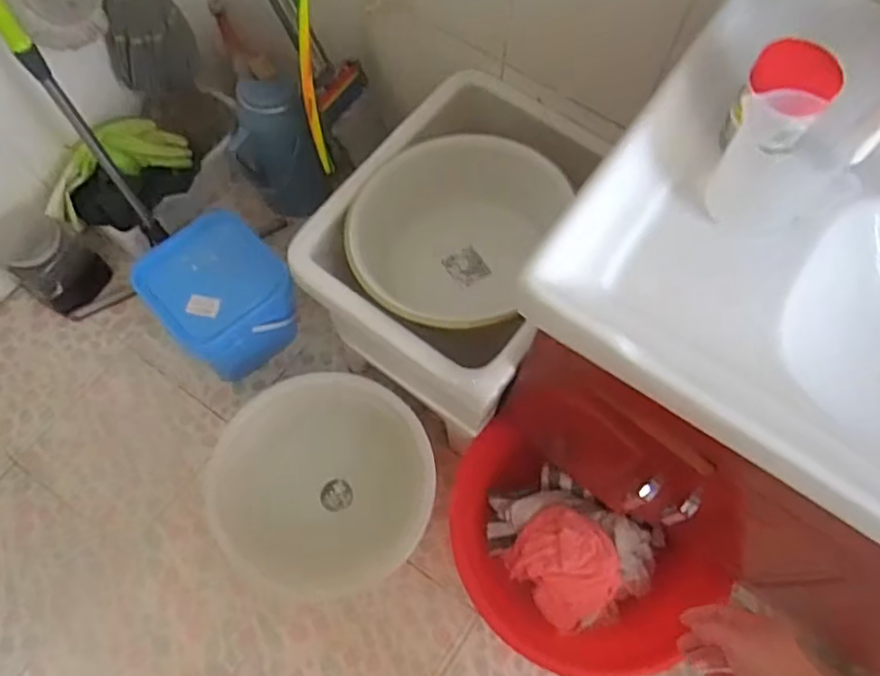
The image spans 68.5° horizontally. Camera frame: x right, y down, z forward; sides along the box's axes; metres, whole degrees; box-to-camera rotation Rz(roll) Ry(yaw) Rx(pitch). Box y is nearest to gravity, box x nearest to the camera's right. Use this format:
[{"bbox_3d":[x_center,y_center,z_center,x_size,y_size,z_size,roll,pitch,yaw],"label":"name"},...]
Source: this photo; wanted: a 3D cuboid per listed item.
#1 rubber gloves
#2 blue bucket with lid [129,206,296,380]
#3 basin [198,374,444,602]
[{"bbox_3d":[-0.705,-0.372,1.390,0.310,0.116,0.106,-31,72,-13],"label":"rubber gloves"},{"bbox_3d":[-0.431,-0.069,1.308,0.229,0.244,0.243,-39,74,-16],"label":"blue bucket with lid"},{"bbox_3d":[-0.221,0.279,1.225,0.403,0.169,0.367,1,68,-2],"label":"basin"}]

